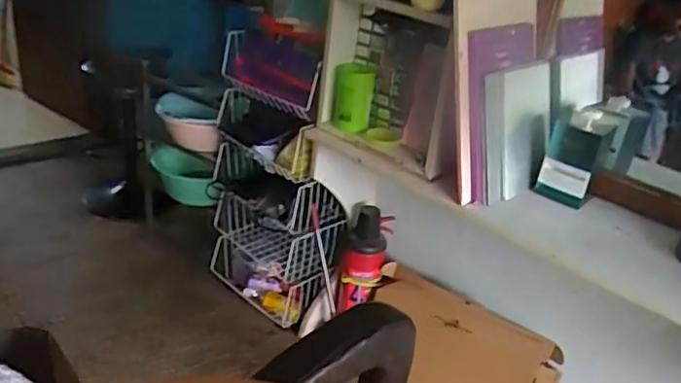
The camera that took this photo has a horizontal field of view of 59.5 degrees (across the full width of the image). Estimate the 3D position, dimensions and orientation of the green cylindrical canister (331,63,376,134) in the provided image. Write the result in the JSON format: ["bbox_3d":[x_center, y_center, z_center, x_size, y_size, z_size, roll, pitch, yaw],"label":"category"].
[{"bbox_3d":[0.035,-0.246,1.557,0.098,0.156,0.090,10,26,4],"label":"green cylindrical canister"}]

